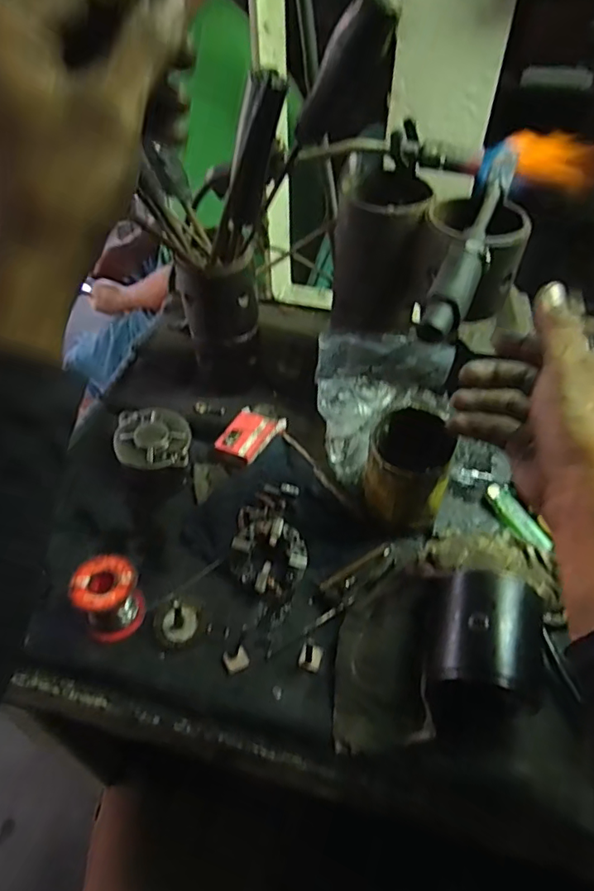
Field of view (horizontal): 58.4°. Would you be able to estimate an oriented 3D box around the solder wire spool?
[{"bbox_3d":[-0.161,0.128,0.452,0.055,0.050,0.055,-21,52,-18],"label":"solder wire spool"}]

